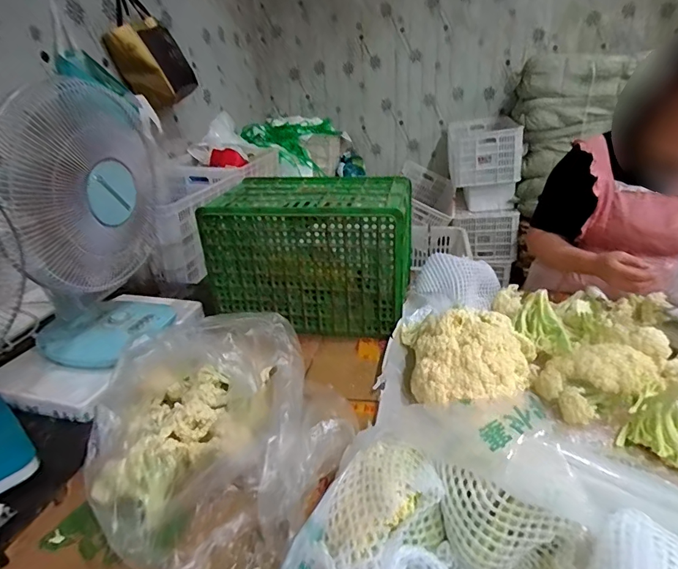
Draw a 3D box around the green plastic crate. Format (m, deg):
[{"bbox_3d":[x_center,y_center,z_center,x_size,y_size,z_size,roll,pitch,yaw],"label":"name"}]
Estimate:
[{"bbox_3d":[-0.062,-0.091,1.135,0.483,0.311,0.296,4,26,13],"label":"green plastic crate"}]

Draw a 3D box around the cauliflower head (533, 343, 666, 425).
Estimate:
[{"bbox_3d":[0.469,0.170,0.791,0.169,0.101,0.150,-10,26,-14],"label":"cauliflower head"}]

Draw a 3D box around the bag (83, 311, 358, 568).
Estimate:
[{"bbox_3d":[-0.193,0.214,0.673,0.378,0.168,0.386,-25,33,-38],"label":"bag"}]

